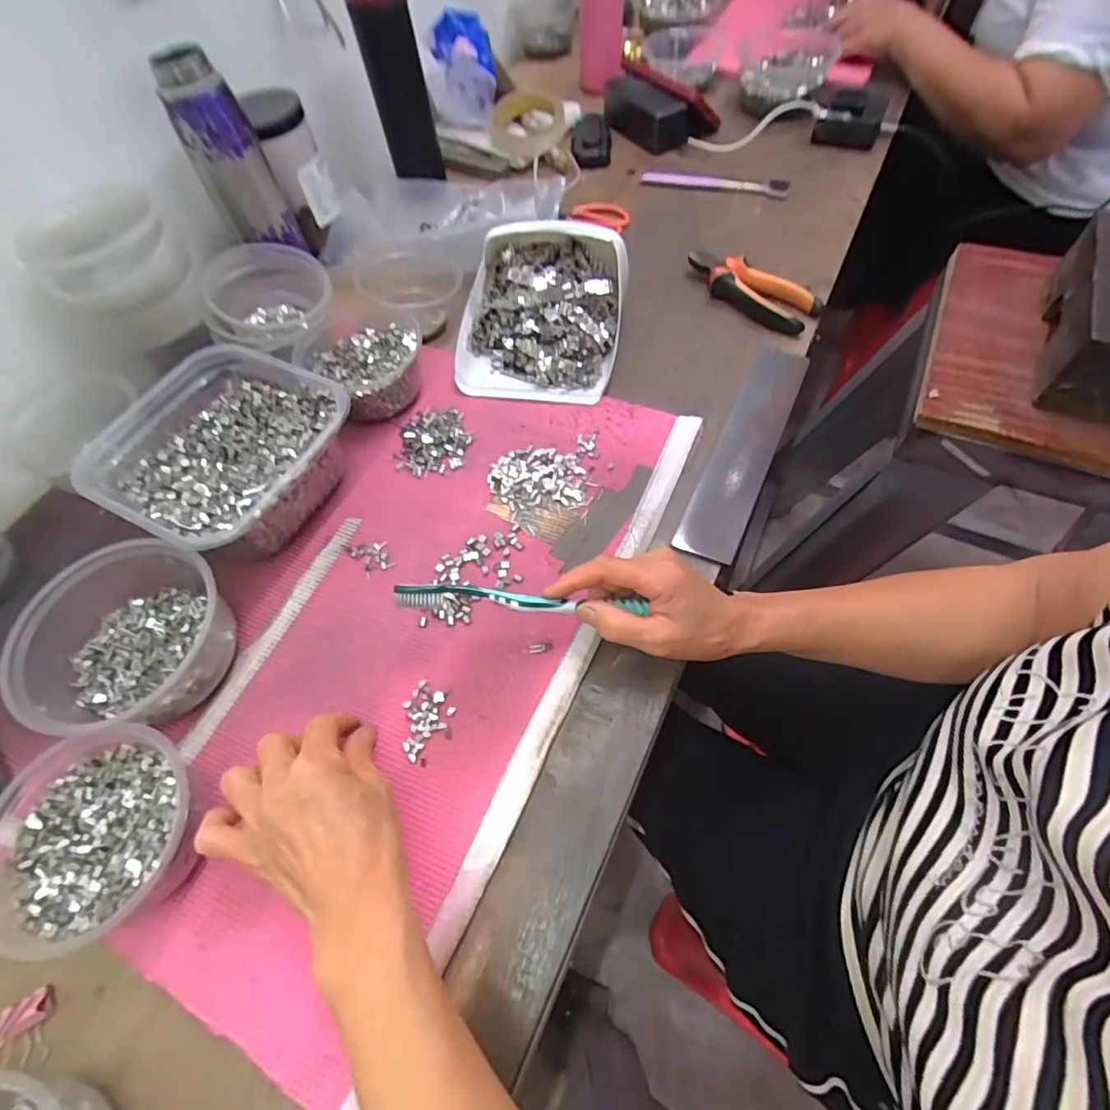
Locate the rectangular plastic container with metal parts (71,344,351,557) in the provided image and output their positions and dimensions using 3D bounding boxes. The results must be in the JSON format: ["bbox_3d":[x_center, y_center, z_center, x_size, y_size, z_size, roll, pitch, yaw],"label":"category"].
[{"bbox_3d":[-0.275,-0.079,0.473,0.175,0.076,0.166,23,64,16],"label":"rectangular plastic container with metal parts"}]

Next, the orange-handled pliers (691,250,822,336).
[{"bbox_3d":[0.209,-0.289,0.589,0.069,0.020,0.147,-39,65,-17],"label":"orange-handled pliers"}]

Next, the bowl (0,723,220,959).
[{"bbox_3d":[-0.270,0.169,0.338,0.118,0.062,0.111,-2,59,4],"label":"bowl"}]

